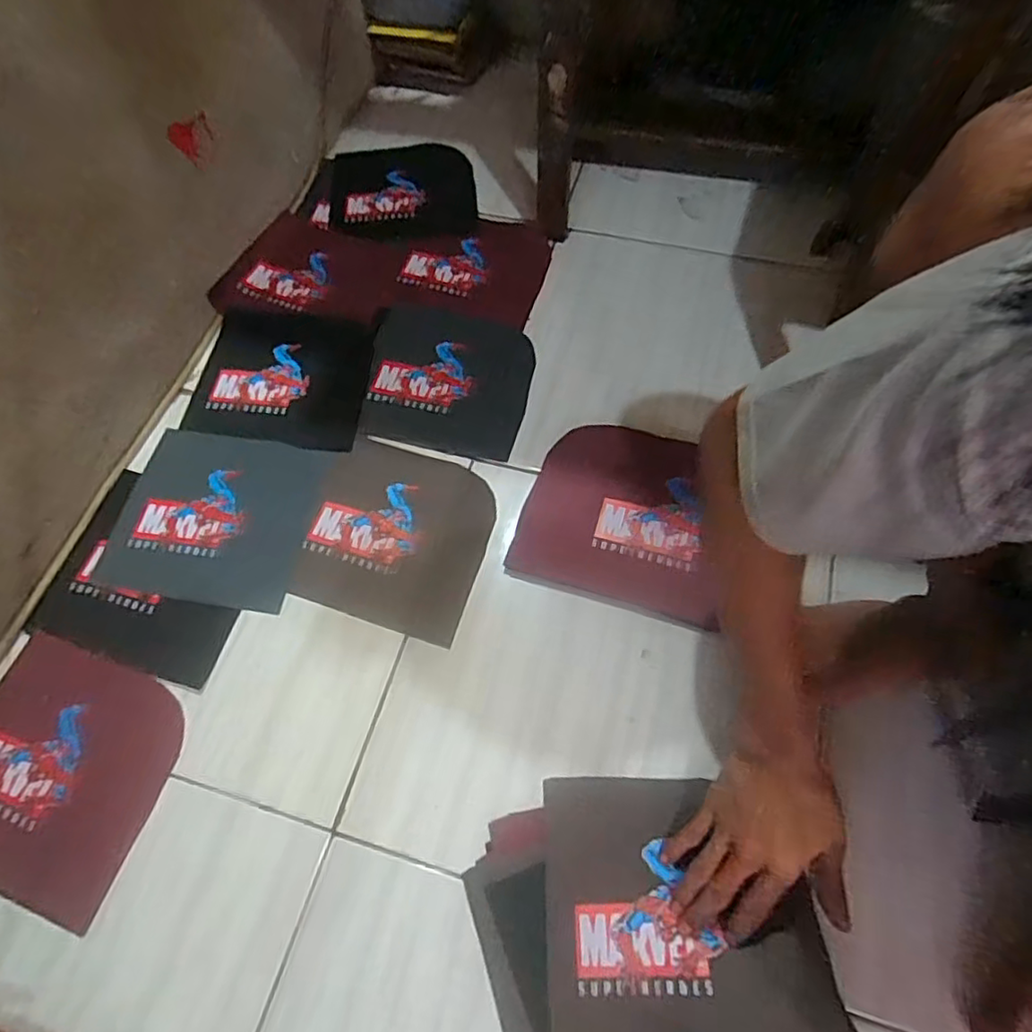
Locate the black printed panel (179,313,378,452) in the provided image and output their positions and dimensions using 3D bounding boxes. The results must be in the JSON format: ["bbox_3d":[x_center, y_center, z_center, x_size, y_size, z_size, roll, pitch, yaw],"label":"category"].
[{"bbox_3d":[-0.291,-0.173,0.758,0.217,0.013,0.187,6,64,5],"label":"black printed panel"}]

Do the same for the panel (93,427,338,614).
[{"bbox_3d":[-0.334,-0.003,0.684,0.211,0.009,0.198,8,64,6],"label":"panel"}]

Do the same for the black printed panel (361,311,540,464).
[{"bbox_3d":[-0.083,-0.171,0.746,0.196,0.015,0.197,9,64,7],"label":"black printed panel"}]

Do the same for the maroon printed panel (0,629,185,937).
[{"bbox_3d":[-0.432,0.234,0.574,0.213,0.006,0.196,18,63,10],"label":"maroon printed panel"}]

